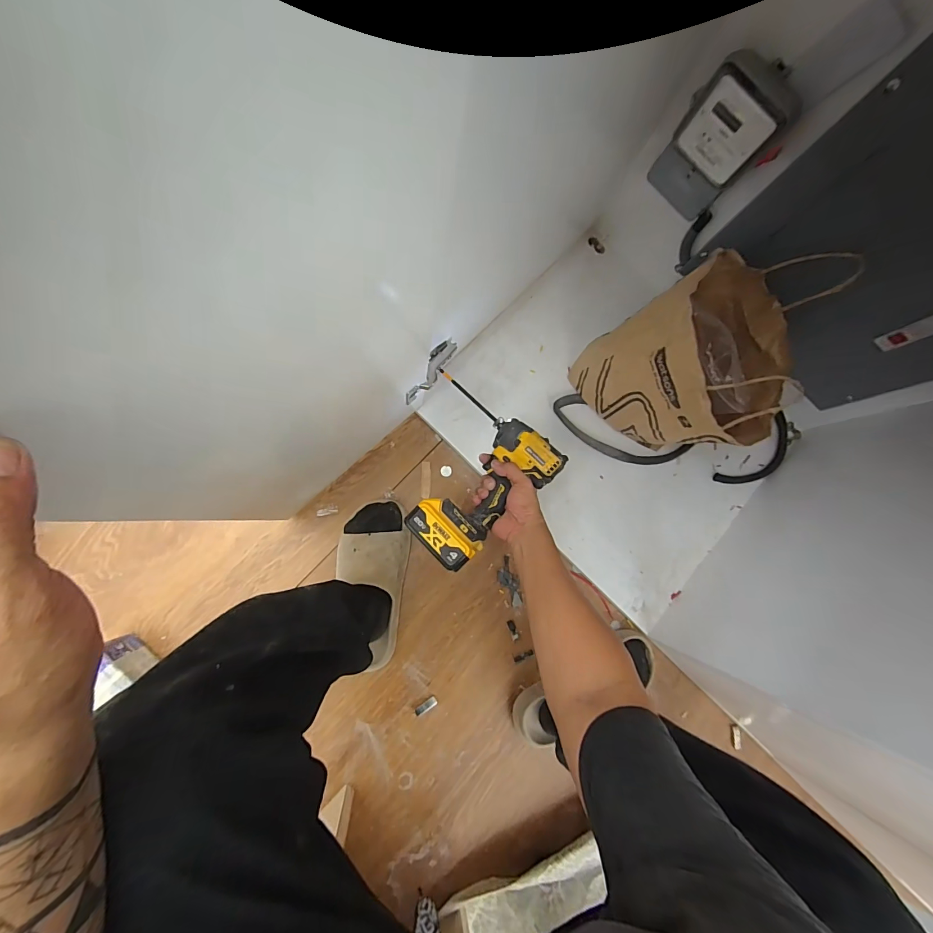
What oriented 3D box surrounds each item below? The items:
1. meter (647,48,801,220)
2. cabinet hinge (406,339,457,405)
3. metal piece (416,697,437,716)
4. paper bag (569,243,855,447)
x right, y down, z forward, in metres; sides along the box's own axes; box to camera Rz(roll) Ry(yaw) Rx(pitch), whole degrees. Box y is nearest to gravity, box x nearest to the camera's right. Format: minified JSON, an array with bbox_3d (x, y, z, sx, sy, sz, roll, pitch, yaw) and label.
[{"bbox_3d":[0.373,-0.482,0.599,0.050,0.192,0.127,-41,90,-16],"label":"meter"},{"bbox_3d":[-0.059,-0.158,0.664,0.030,0.041,0.121,32,74,-5],"label":"cabinet hinge"},{"bbox_3d":[-0.073,0.438,0.723,0.043,0.004,0.015,-31,88,-9],"label":"metal piece"},{"bbox_3d":[0.368,-0.164,0.675,0.185,0.348,0.264,-14,88,-17],"label":"paper bag"}]

